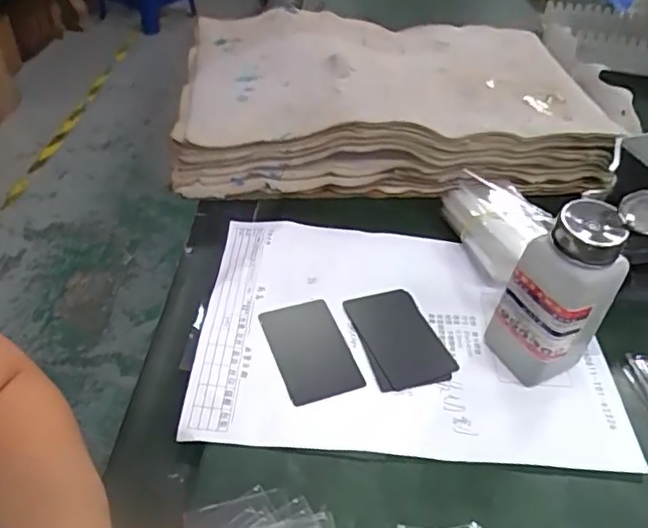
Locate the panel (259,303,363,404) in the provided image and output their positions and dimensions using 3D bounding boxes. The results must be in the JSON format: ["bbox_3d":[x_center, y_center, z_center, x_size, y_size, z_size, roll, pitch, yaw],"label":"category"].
[{"bbox_3d":[-0.010,0.062,0.422,0.054,0.004,0.084,-12,46,-17],"label":"panel"}]

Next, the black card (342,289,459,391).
[{"bbox_3d":[0.057,0.053,0.435,0.053,0.004,0.088,-14,47,-20],"label":"black card"}]

